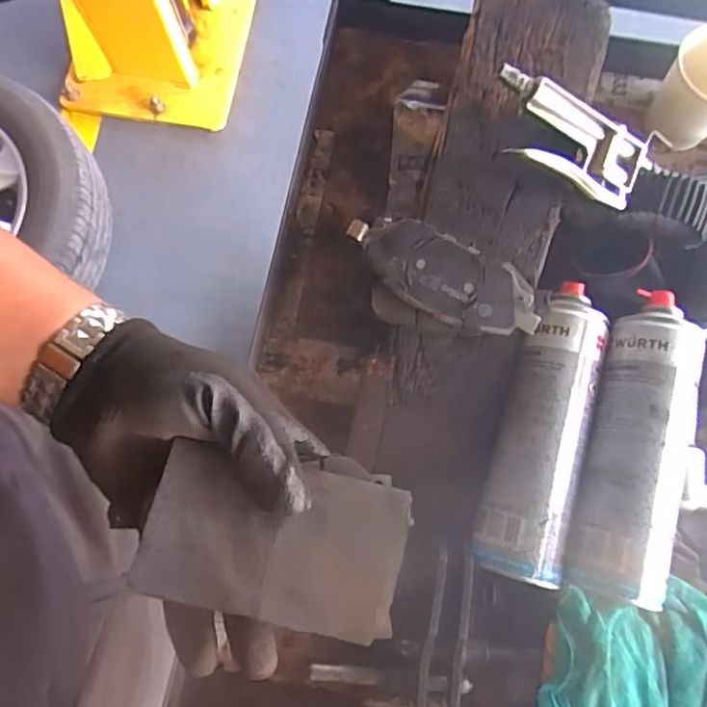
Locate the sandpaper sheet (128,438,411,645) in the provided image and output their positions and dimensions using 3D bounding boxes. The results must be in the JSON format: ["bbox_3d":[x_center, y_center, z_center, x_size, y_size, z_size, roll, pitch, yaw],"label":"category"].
[{"bbox_3d":[-0.034,0.086,0.275,0.115,0.008,0.068,14,71,-5],"label":"sandpaper sheet"}]

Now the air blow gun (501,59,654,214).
[{"bbox_3d":[0.155,-0.152,0.432,0.127,0.016,0.059,18,86,-18],"label":"air blow gun"}]

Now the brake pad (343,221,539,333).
[{"bbox_3d":[0.063,-0.054,0.414,0.136,0.015,0.054,29,79,6],"label":"brake pad"}]

